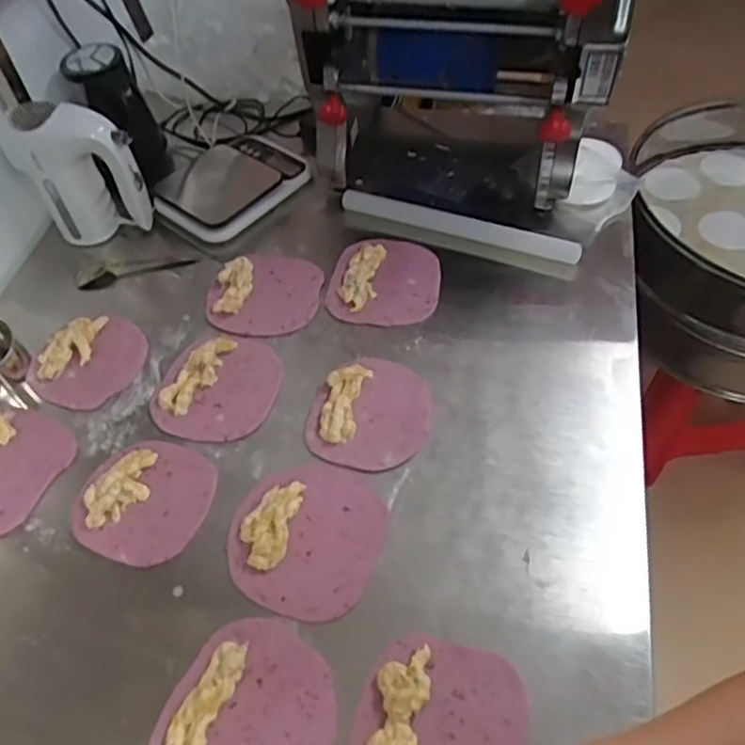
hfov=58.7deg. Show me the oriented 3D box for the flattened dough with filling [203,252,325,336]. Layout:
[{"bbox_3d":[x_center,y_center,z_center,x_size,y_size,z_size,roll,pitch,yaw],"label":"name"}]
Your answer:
[{"bbox_3d":[-0.133,-0.109,0.827,0.133,0.025,0.124,2,54,5],"label":"flattened dough with filling"}]

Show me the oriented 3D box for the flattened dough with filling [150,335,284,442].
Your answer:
[{"bbox_3d":[-0.171,0.011,0.744,0.128,0.016,0.138,-2,54,2],"label":"flattened dough with filling"}]

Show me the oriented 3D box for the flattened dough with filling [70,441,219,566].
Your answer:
[{"bbox_3d":[-0.230,0.123,0.665,0.127,0.025,0.126,-2,54,2],"label":"flattened dough with filling"}]

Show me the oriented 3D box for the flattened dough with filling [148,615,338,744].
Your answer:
[{"bbox_3d":[-0.104,0.288,0.540,0.135,0.019,0.164,22,58,18],"label":"flattened dough with filling"}]

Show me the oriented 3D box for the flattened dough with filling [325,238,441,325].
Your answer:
[{"bbox_3d":[0.015,-0.123,0.832,0.135,0.019,0.134,2,54,5],"label":"flattened dough with filling"}]

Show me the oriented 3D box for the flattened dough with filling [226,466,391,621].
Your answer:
[{"bbox_3d":[-0.066,0.152,0.635,0.146,0.019,0.144,-2,54,2],"label":"flattened dough with filling"}]

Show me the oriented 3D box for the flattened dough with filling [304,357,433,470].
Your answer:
[{"bbox_3d":[-0.002,0.036,0.710,0.125,0.025,0.128,8,55,9],"label":"flattened dough with filling"}]

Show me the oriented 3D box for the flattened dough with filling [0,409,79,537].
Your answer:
[{"bbox_3d":[-0.393,0.099,0.697,0.111,0.024,0.141,18,57,16],"label":"flattened dough with filling"}]

